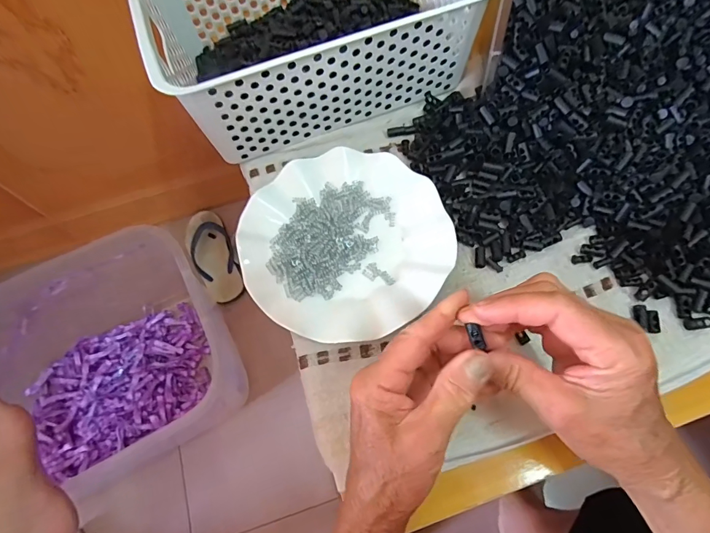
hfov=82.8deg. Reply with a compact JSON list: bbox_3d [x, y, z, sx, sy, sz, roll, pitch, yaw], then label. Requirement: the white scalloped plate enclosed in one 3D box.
[{"bbox_3d":[-0.009,-0.024,0.364,0.178,0.019,0.181,-1,68,2],"label":"white scalloped plate"}]

